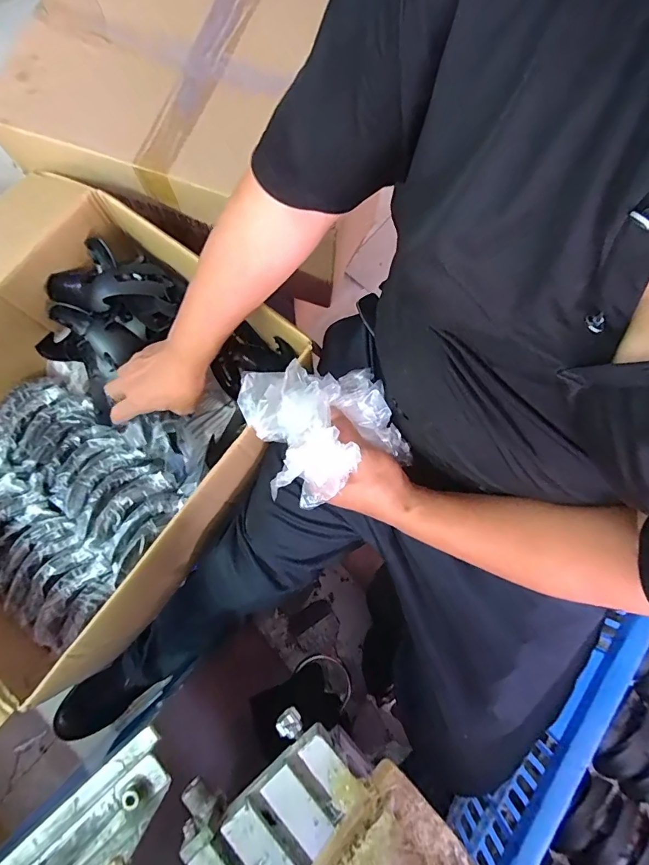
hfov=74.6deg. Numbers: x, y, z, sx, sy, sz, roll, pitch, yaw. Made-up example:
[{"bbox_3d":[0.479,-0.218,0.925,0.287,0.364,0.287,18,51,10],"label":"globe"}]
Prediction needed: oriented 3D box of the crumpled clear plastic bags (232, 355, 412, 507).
[{"bbox_3d":[-0.001,-0.013,0.447,0.147,0.066,0.148,-23,80,-5],"label":"crumpled clear plastic bags"}]

